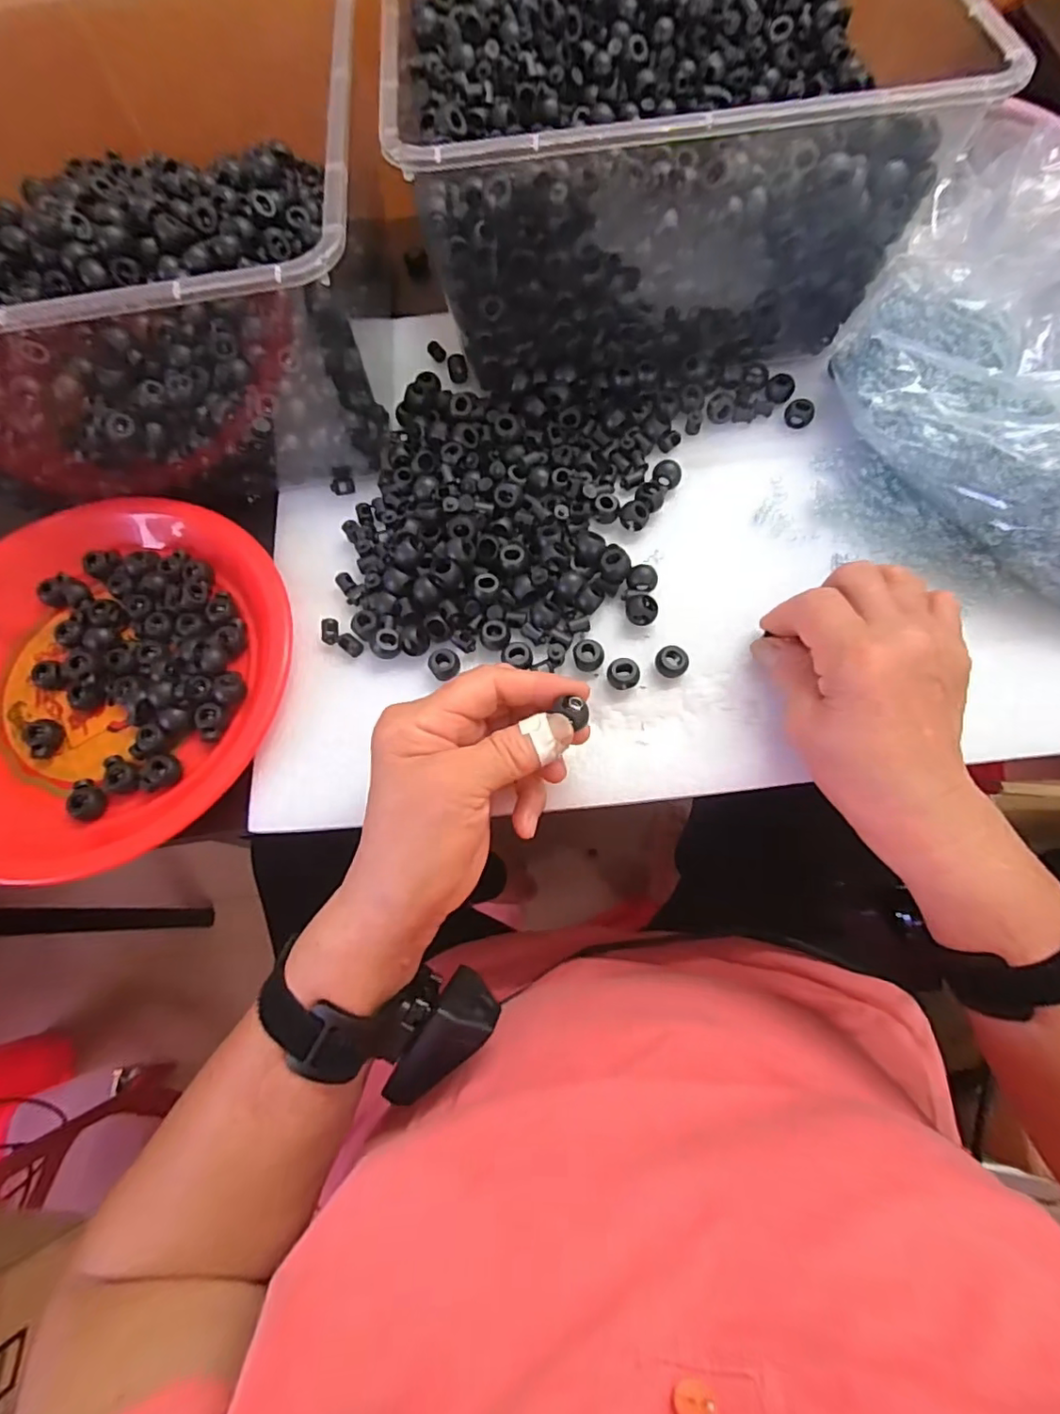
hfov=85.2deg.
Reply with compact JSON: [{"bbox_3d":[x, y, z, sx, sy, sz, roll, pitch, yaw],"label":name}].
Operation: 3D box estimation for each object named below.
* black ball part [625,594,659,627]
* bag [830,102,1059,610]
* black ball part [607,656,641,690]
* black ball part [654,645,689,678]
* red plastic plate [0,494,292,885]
[{"bbox_3d":[0.063,-0.054,0.328,0.018,0.016,0.016,-2,71,2],"label":"black ball part"},{"bbox_3d":[0.270,-0.160,0.297,0.220,0.112,0.127,40,78,15],"label":"bag"},{"bbox_3d":[0.052,-0.018,0.319,0.017,0.013,0.016,-1,71,3],"label":"black ball part"},{"bbox_3d":[0.079,-0.024,0.321,0.017,0.012,0.016,-1,71,3],"label":"black ball part"},{"bbox_3d":[-0.254,-0.023,0.335,0.227,0.032,0.217,-1,71,3],"label":"red plastic plate"}]

